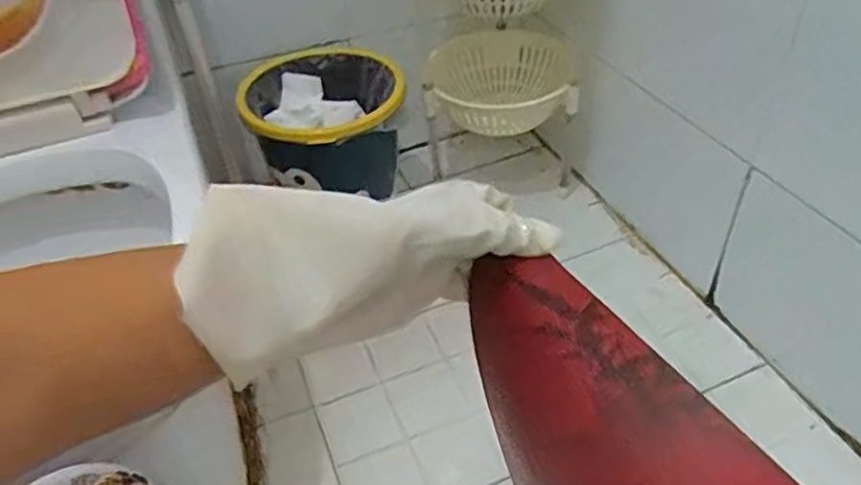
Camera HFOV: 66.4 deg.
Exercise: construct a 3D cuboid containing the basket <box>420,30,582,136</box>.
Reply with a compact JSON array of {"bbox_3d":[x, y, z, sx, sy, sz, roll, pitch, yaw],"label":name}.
[{"bbox_3d":[0.119,-0.269,1.161,0.264,0.120,0.214,-7,42,-3],"label":"basket"}]

